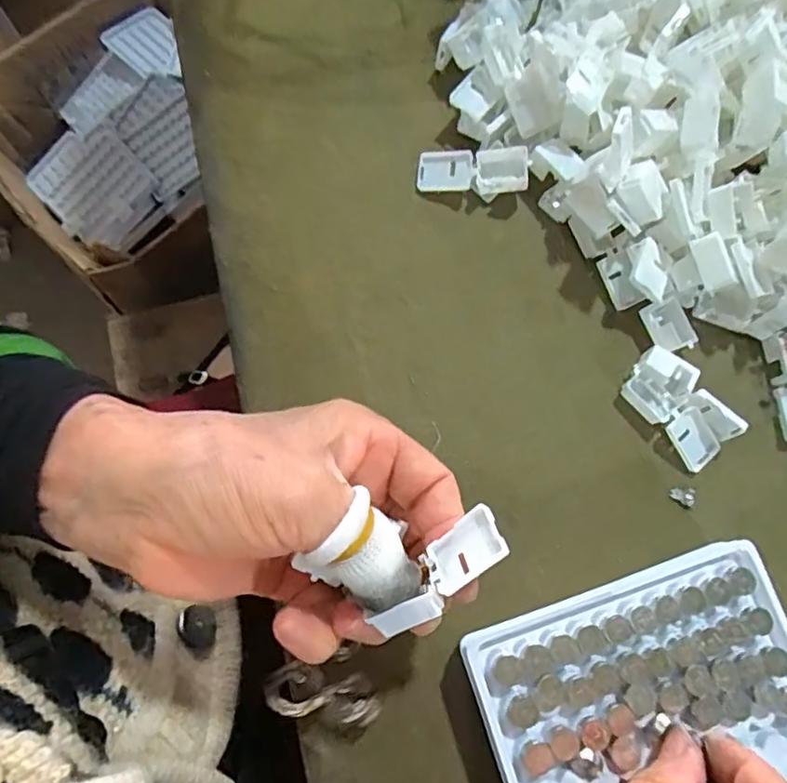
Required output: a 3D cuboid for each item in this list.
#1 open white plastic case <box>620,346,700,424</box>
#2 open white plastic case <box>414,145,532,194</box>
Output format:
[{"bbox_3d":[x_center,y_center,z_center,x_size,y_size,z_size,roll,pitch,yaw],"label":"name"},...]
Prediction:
[{"bbox_3d":[0.126,-0.003,0.289,0.027,0.014,0.028,40,78,5],"label":"open white plastic case"},{"bbox_3d":[0.040,-0.112,0.307,0.055,0.011,0.021,1,99,5],"label":"open white plastic case"}]

